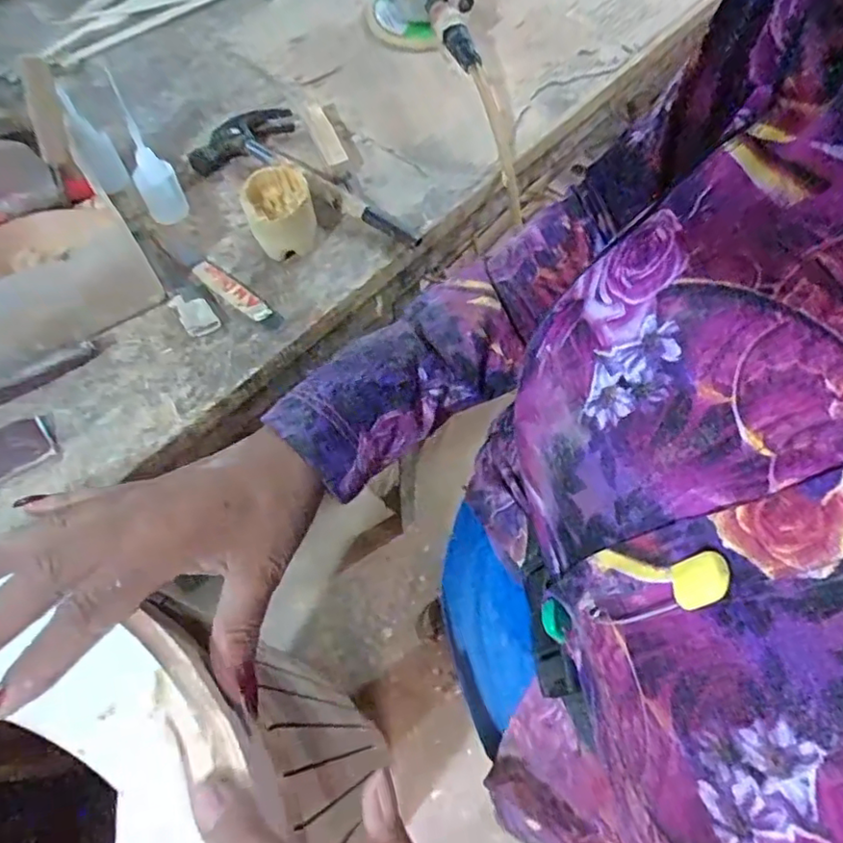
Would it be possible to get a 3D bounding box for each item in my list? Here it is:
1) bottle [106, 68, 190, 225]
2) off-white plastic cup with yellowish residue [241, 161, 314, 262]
[{"bbox_3d":[-0.231,-0.222,0.513,0.034,0.117,0.028,-24,62,-15],"label":"bottle"},{"bbox_3d":[-0.119,-0.175,0.511,0.053,0.047,0.064,-15,60,-10],"label":"off-white plastic cup with yellowish residue"}]

